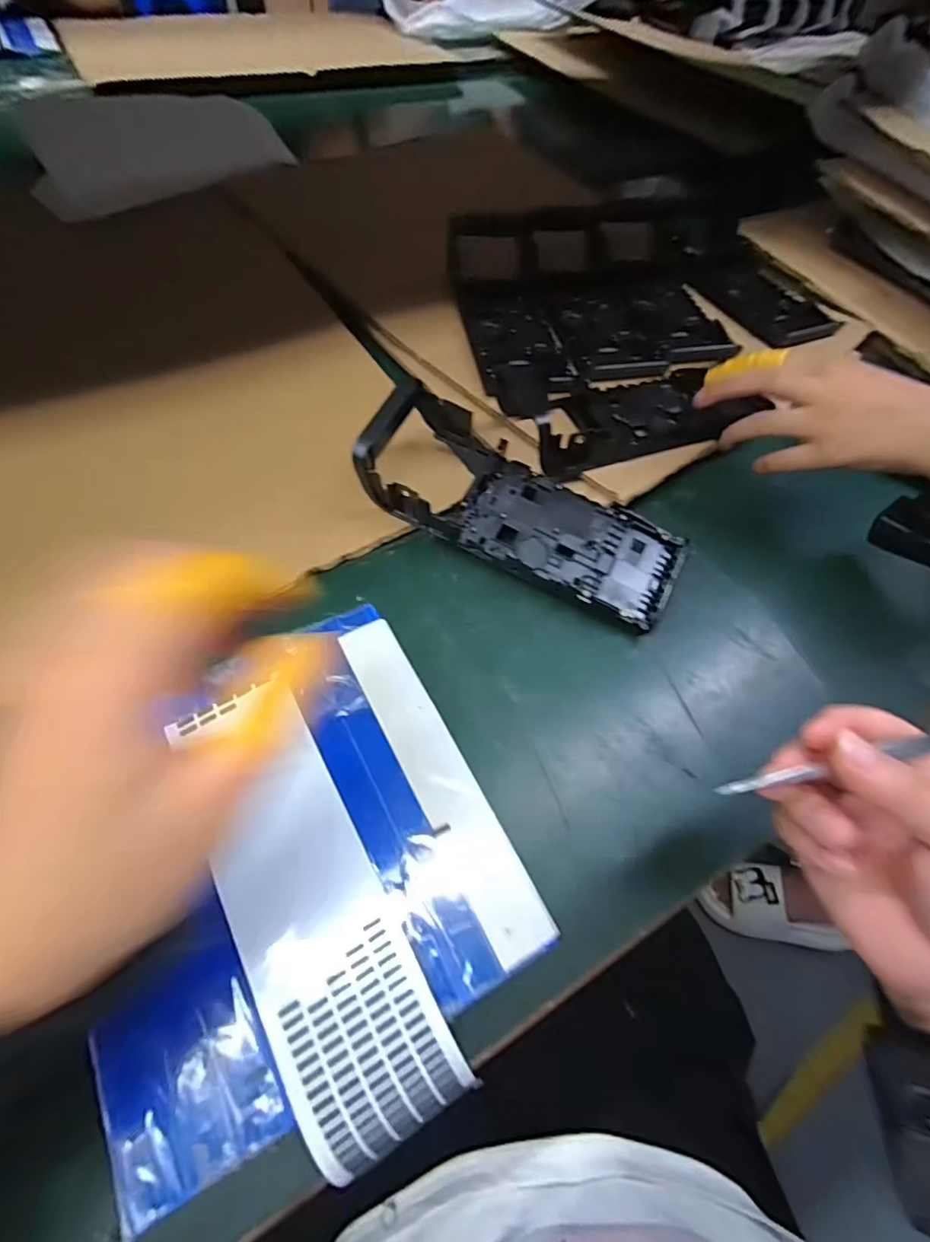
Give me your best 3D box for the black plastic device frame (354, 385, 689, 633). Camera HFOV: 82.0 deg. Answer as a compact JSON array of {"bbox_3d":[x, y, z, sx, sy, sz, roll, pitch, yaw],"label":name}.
[{"bbox_3d":[0.035,-0.083,0.348,0.225,0.065,0.090,25,62,12],"label":"black plastic device frame"}]

